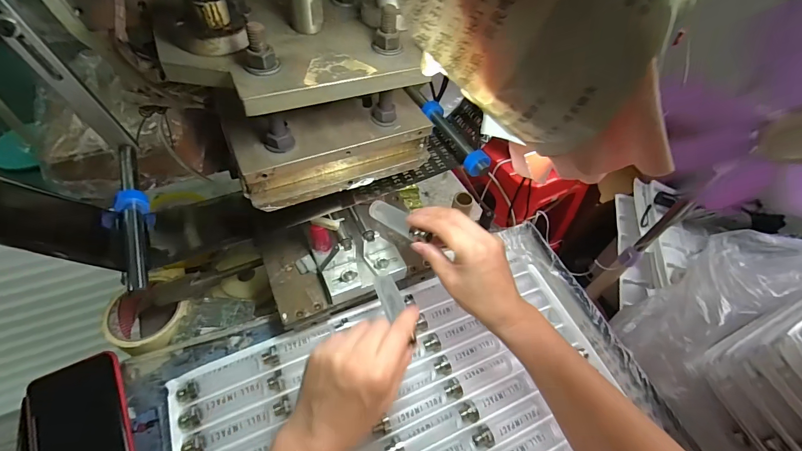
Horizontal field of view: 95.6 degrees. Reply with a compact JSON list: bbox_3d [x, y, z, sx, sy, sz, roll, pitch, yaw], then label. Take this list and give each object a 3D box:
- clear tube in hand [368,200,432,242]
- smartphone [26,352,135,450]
[{"bbox_3d":[-0.002,-0.004,0.366,0.022,0.015,0.083,-29,40,-24],"label":"clear tube in hand"},{"bbox_3d":[-0.306,0.214,0.351,0.080,0.015,0.162,-21,67,-19],"label":"smartphone"}]

